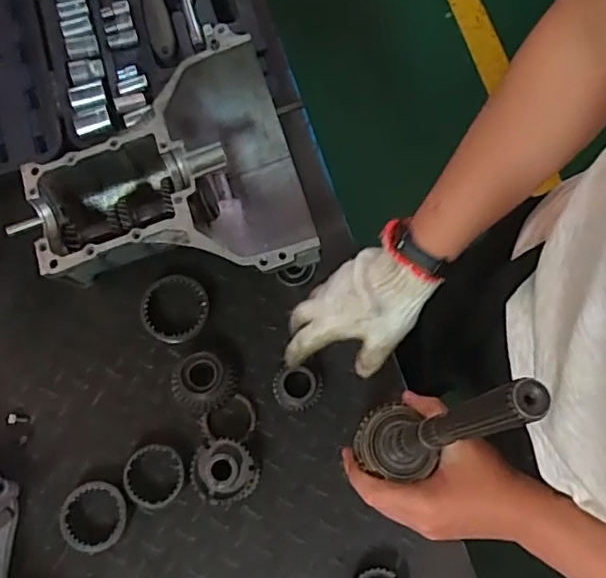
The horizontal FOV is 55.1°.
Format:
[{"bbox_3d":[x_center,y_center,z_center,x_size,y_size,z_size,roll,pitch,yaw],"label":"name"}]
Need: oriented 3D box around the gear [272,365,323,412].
[{"bbox_3d":[-0.006,0.117,0.675,0.057,0.030,0.046,-4,72,0],"label":"gear"}]

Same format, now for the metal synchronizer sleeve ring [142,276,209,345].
[{"bbox_3d":[-0.155,0.025,0.707,0.084,0.025,0.084,0,72,1],"label":"metal synchronizer sleeve ring"}]

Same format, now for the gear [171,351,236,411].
[{"bbox_3d":[-0.112,0.106,0.667,0.065,0.042,0.065,0,72,1],"label":"gear"}]

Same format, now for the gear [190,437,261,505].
[{"bbox_3d":[-0.087,0.202,0.651,0.072,0.030,0.068,0,72,1],"label":"gear"}]

